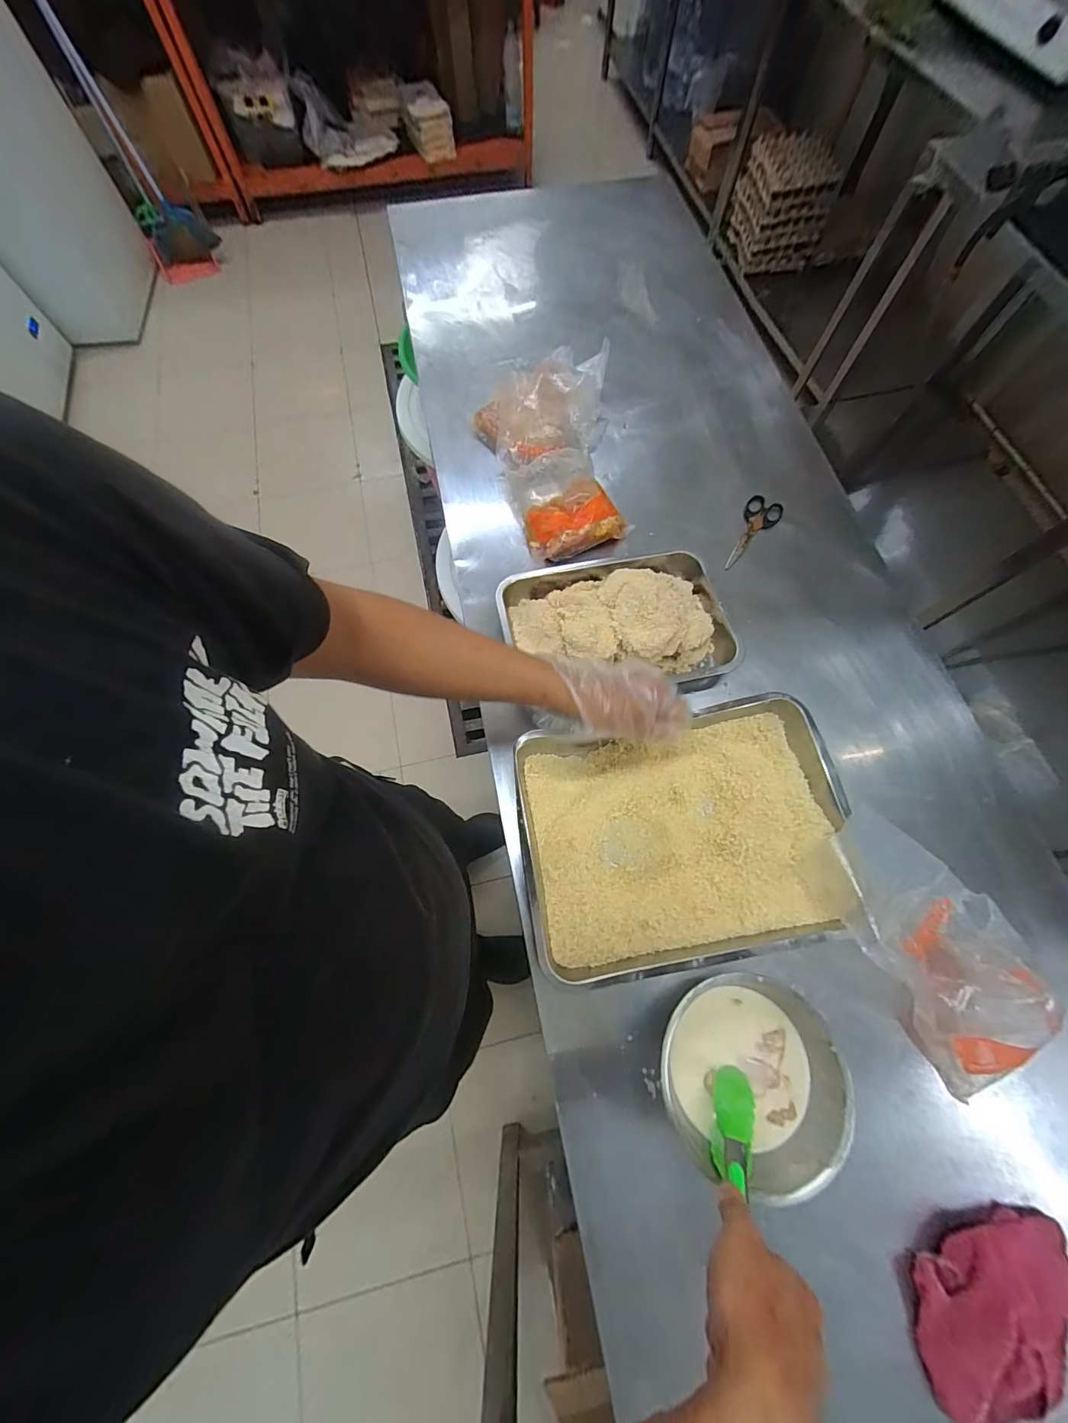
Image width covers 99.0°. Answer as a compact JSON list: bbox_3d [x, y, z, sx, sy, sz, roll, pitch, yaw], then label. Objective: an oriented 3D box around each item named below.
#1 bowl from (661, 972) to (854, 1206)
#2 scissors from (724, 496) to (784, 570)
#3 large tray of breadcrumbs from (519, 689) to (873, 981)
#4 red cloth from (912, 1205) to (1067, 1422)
[{"bbox_3d":[0.207,0.351,0.450,0.166,0.065,0.159,0,71,0],"label":"bowl"},{"bbox_3d":[0.355,-0.283,0.740,0.057,0.017,0.158,26,72,7],"label":"scissors"},{"bbox_3d":[0.179,0.145,0.549,0.378,0.052,0.278,-8,71,-5],"label":"large tray of breadcrumbs"},{"bbox_3d":[0.428,0.544,0.403,0.168,0.039,0.121,-14,72,-7],"label":"red cloth"}]

